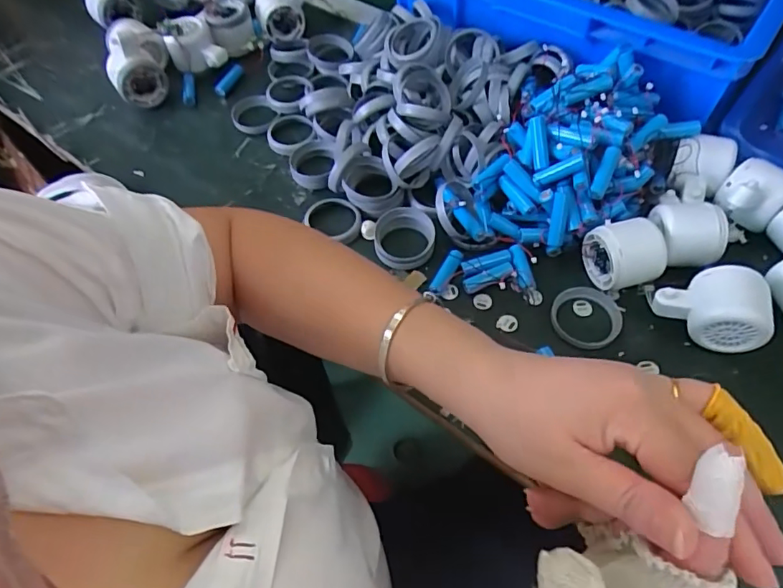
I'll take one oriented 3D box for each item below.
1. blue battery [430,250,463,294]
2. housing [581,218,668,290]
[{"bbox_3d":[0.051,-0.020,0.483,0.012,0.011,0.044,38,104,22],"label":"blue battery"},{"bbox_3d":[0.207,-0.034,0.461,0.054,0.044,0.053,-14,61,-4],"label":"housing"}]

